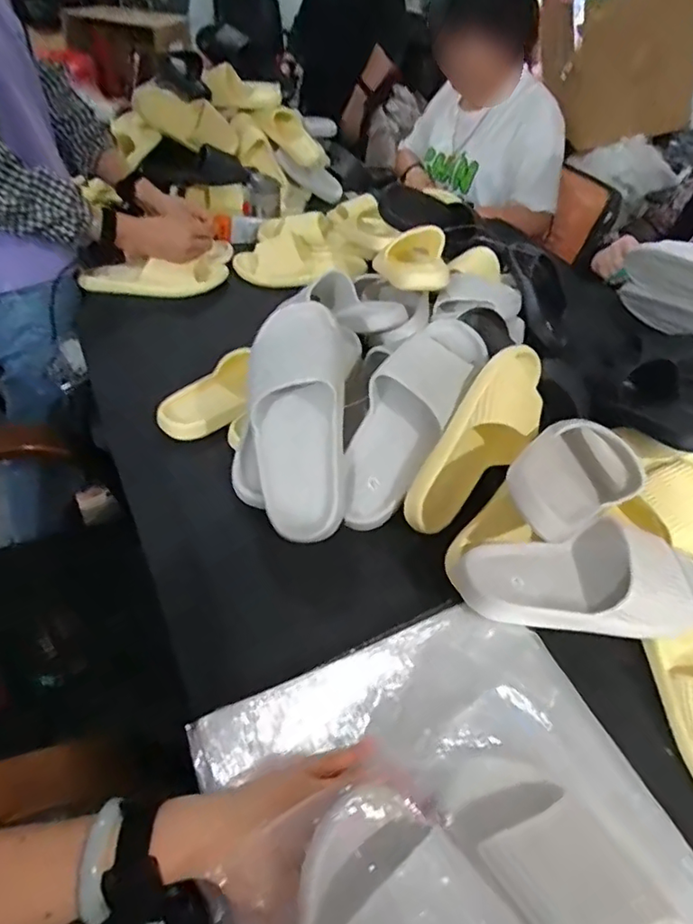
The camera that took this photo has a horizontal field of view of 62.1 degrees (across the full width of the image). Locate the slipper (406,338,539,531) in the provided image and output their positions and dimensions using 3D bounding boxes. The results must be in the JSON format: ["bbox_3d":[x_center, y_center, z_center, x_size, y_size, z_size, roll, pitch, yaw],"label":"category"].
[{"bbox_3d":[0.156,-0.021,0.651,0.073,0.097,0.247,34,82,27],"label":"slipper"}]

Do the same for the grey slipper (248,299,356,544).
[{"bbox_3d":[-0.049,-0.049,0.644,0.114,0.087,0.271,0,80,-6],"label":"grey slipper"}]

